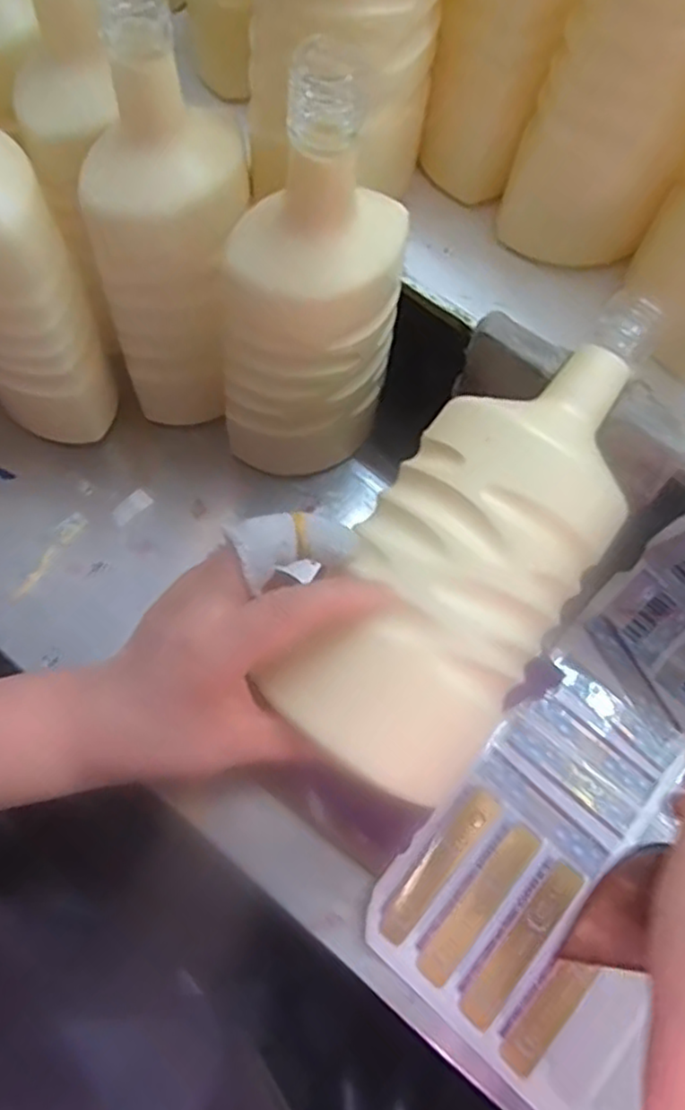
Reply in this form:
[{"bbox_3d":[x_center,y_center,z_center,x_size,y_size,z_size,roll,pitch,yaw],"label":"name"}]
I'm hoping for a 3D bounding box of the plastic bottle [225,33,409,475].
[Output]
[{"bbox_3d":[-0.018,-0.123,0.392,0.073,0.211,0.090,32,72,8],"label":"plastic bottle"}]

